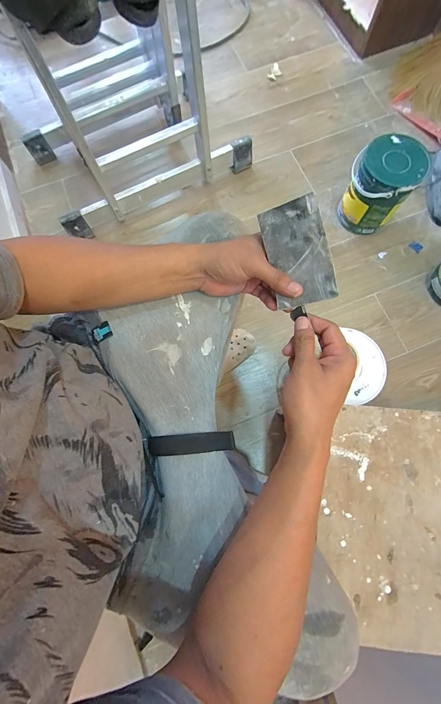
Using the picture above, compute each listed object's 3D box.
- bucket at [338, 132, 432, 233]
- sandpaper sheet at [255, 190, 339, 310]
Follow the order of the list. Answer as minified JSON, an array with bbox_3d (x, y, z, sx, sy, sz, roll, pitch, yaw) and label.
[{"bbox_3d":[0.468,-0.489,0.847,0.167,0.204,0.177,0,77,1],"label":"bucket"},{"bbox_3d":[0.088,-0.111,0.324,0.067,0.011,0.112,-12,101,27],"label":"sandpaper sheet"}]

